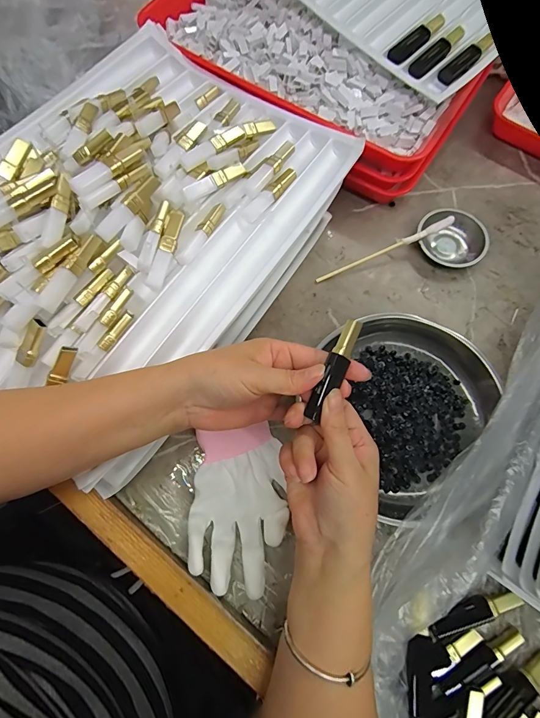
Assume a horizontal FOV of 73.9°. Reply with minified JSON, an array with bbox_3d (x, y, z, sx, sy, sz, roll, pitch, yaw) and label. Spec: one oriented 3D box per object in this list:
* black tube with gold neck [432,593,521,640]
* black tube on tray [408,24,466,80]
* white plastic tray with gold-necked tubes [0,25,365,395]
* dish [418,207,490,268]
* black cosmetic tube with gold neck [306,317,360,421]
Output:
[{"bbox_3d":[0.180,0.223,0.315,0.081,0.013,0.018,-19,73,-6],"label":"black tube with gold neck"},{"bbox_3d":[0.196,-0.357,0.418,0.022,0.011,0.092,43,77,13],"label":"black tube on tray"},{"bbox_3d":[-0.143,-0.148,0.339,0.312,0.055,0.417,32,75,10],"label":"white plastic tray with gold-necked tubes"},{"bbox_3d":[0.221,-0.147,0.433,0.078,0.024,0.068,39,76,11],"label":"dish"},{"bbox_3d":[0.050,0.009,0.273,0.016,0.012,0.081,26,87,8],"label":"black cosmetic tube with gold neck"}]

